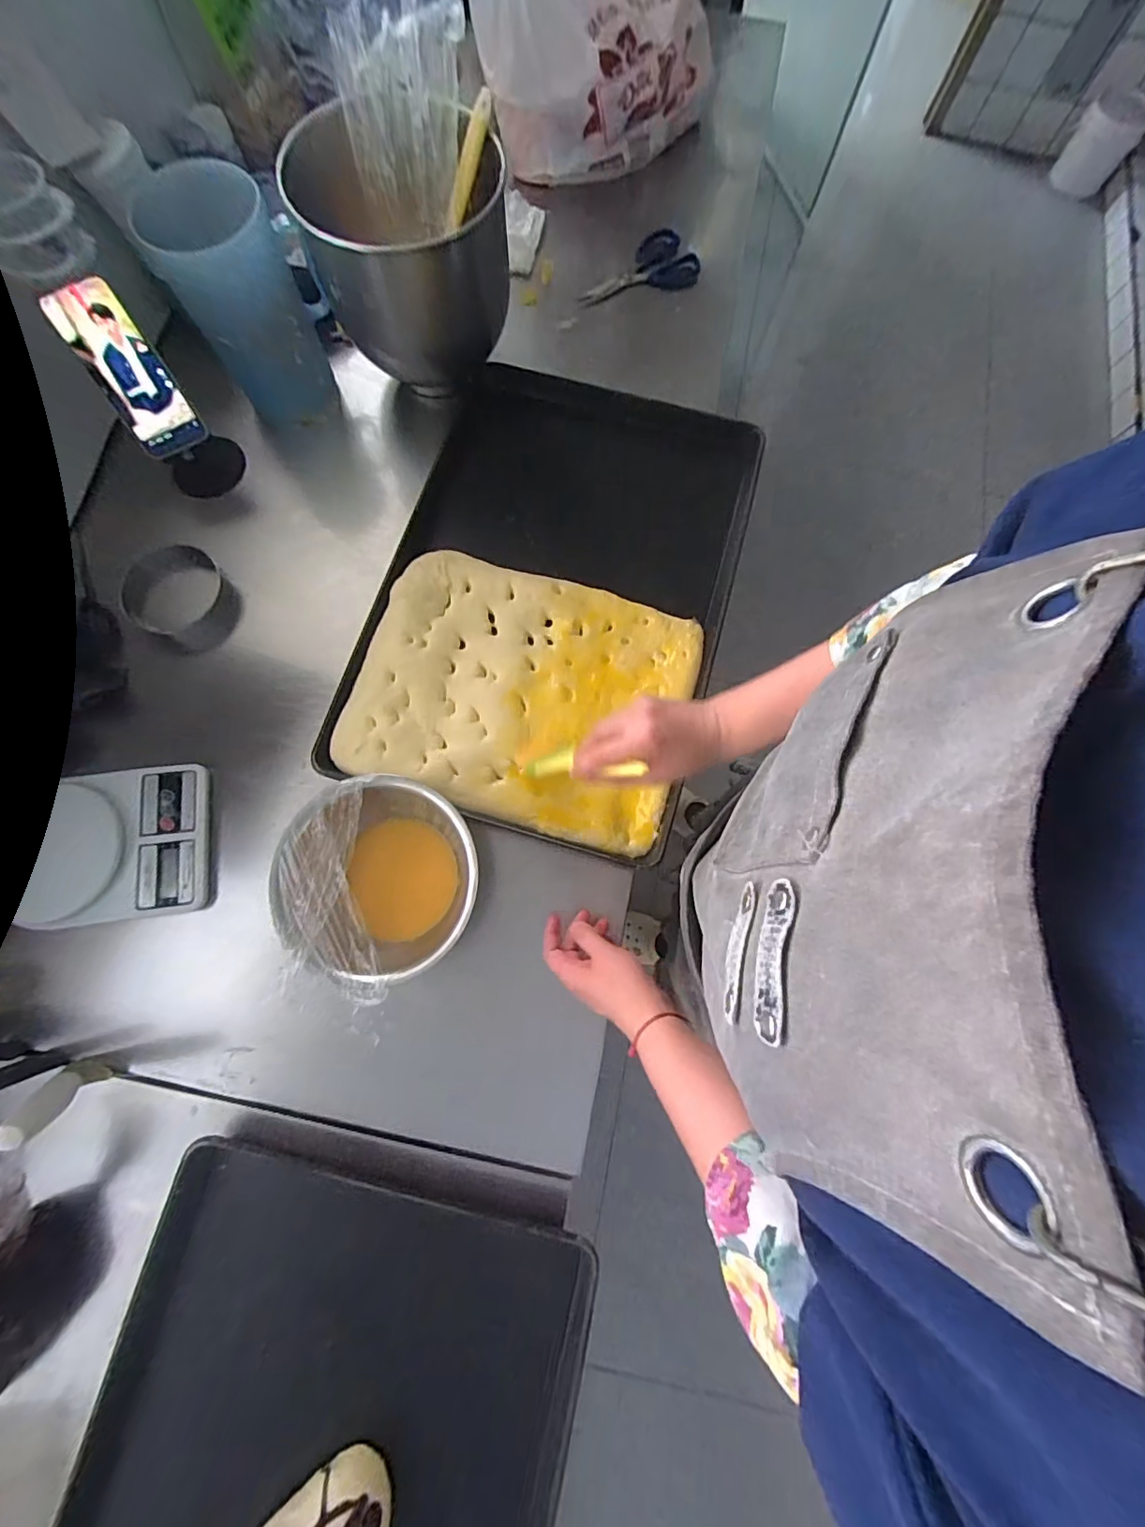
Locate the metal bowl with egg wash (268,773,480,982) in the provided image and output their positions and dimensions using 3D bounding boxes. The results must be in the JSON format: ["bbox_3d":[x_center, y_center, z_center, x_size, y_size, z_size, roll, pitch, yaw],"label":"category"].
[{"bbox_3d":[-0.190,0.114,0.532,0.184,0.078,0.185,0,77,-1],"label":"metal bowl with egg wash"}]

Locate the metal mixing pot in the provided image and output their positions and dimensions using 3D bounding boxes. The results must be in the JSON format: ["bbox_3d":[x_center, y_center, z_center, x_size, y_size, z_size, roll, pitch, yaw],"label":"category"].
[{"bbox_3d":[-0.186,-0.566,0.620,0.219,0.206,0.183,2,77,-1],"label":"metal mixing pot"}]

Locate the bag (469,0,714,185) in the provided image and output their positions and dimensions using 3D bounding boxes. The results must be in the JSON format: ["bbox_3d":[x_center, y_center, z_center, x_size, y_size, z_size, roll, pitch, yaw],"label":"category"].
[{"bbox_3d":[0.042,-1.052,0.707,0.223,0.294,0.347,35,79,6],"label":"bag"}]

